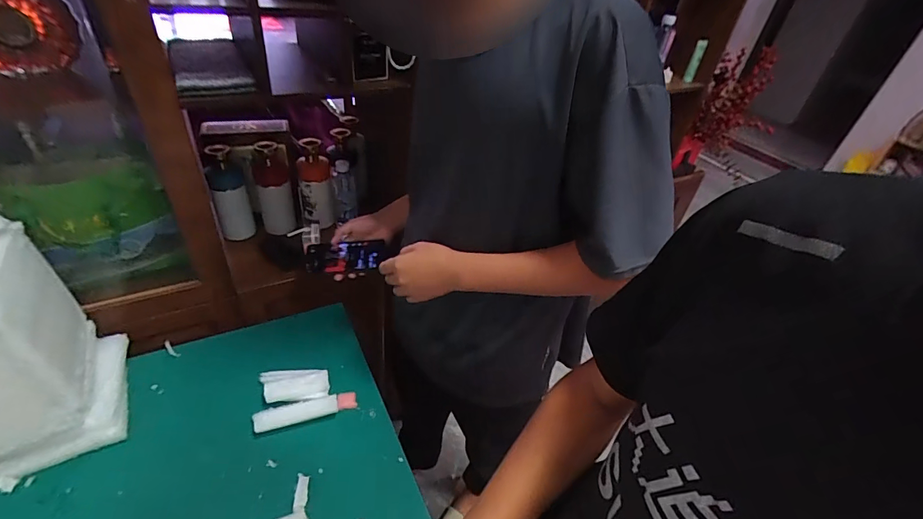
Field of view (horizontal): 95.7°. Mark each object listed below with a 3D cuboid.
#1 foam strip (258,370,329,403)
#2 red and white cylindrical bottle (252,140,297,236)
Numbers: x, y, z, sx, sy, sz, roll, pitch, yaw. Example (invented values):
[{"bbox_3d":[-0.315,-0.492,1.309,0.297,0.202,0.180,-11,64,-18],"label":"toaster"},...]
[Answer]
[{"bbox_3d":[-0.306,0.228,0.765,0.120,0.023,0.059,0,39,-10],"label":"foam strip"},{"bbox_3d":[-0.428,-0.156,0.958,0.075,0.208,0.079,-14,43,-26],"label":"red and white cylindrical bottle"}]

